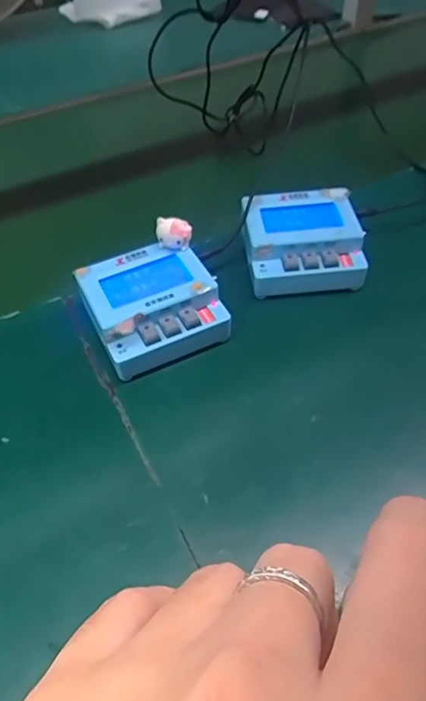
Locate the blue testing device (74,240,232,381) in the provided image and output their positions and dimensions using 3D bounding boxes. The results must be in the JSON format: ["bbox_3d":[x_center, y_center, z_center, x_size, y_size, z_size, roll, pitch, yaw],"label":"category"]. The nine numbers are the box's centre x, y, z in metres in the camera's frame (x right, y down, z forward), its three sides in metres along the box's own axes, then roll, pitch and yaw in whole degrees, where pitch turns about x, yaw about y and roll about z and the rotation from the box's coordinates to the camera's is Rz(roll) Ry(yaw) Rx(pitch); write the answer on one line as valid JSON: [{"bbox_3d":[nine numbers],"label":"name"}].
[{"bbox_3d":[-0.052,-0.039,0.440,0.102,0.048,0.095,-23,52,-16],"label":"blue testing device"}]

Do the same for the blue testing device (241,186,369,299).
[{"bbox_3d":[0.082,-0.102,0.484,0.101,0.048,0.091,-4,49,-1],"label":"blue testing device"}]

